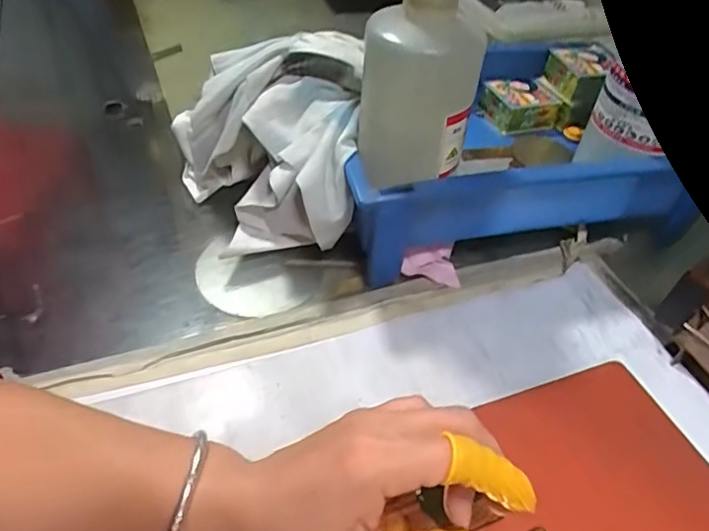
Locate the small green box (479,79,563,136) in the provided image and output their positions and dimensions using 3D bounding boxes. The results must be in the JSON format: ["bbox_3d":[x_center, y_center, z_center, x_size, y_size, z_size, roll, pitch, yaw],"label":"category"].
[{"bbox_3d":[0.151,-0.148,0.518,0.061,0.029,0.043,-13,47,-18],"label":"small green box"}]

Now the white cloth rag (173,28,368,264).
[{"bbox_3d":[-0.068,-0.092,0.419,0.142,0.120,0.166,-1,44,-6],"label":"white cloth rag"}]

